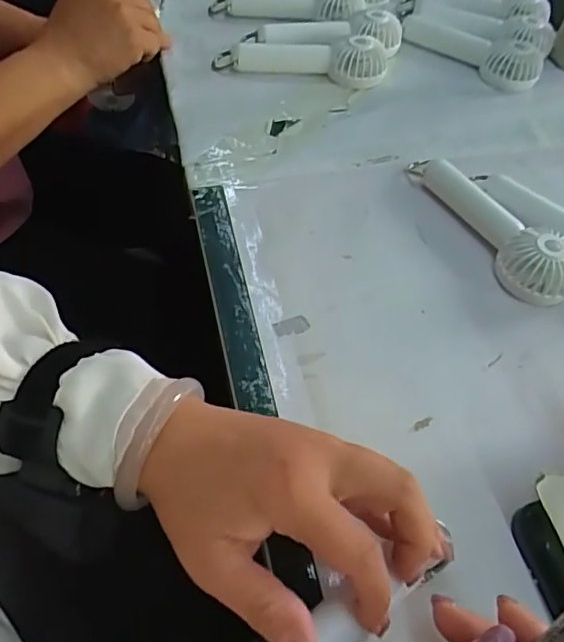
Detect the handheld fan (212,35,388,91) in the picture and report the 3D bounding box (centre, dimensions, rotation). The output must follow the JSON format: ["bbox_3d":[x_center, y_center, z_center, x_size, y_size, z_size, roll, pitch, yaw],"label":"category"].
[{"bbox_3d":[0.019,-0.258,0.546,0.162,0.031,0.052,8,54,1],"label":"handheld fan"}]

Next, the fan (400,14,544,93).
[{"bbox_3d":[0.193,-0.281,0.581,0.148,0.032,0.046,37,59,21],"label":"fan"}]

